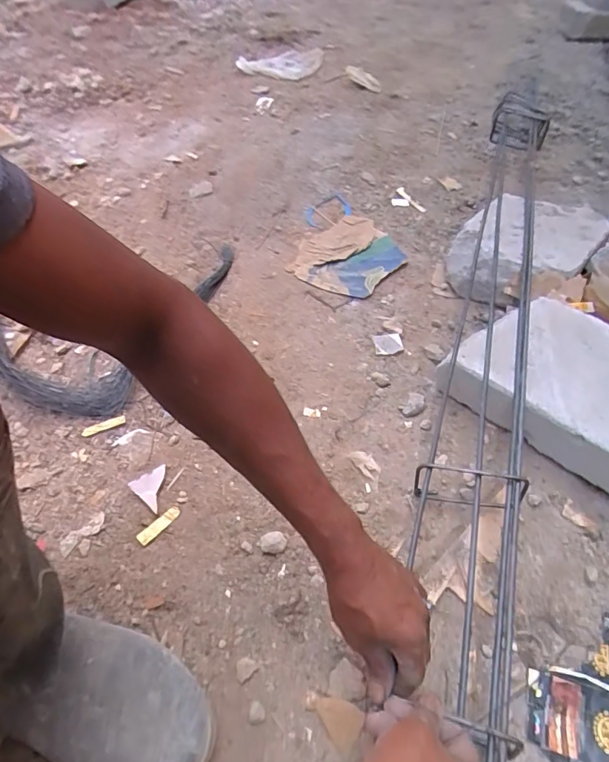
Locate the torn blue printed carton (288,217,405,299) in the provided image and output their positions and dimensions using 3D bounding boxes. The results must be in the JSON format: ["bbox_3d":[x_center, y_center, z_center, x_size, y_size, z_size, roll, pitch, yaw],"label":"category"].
[{"bbox_3d":[0.081,-0.237,0.869,0.194,0.021,0.194,36,61,27],"label":"torn blue printed carton"}]

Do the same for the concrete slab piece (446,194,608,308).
[{"bbox_3d":[0.361,-0.218,0.774,0.188,0.074,0.238,35,61,28],"label":"concrete slab piece"}]

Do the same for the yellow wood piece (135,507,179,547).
[{"bbox_3d":[-0.180,0.178,0.573,0.018,0.007,0.057,36,61,27],"label":"yellow wood piece"}]

